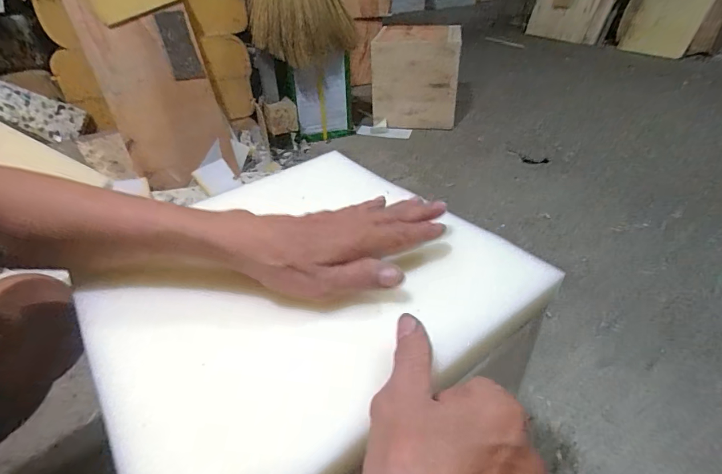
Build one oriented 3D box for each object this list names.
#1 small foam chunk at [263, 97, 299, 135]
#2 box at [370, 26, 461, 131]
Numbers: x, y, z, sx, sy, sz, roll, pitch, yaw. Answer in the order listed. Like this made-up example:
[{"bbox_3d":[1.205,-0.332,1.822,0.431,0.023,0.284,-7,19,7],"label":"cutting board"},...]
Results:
[{"bbox_3d":[-0.259,-0.392,1.286,0.104,0.095,0.060,-8,37,-7],"label":"small foam chunk"},{"bbox_3d":[0.213,-0.610,1.527,0.313,0.336,0.246,4,38,9],"label":"box"}]

